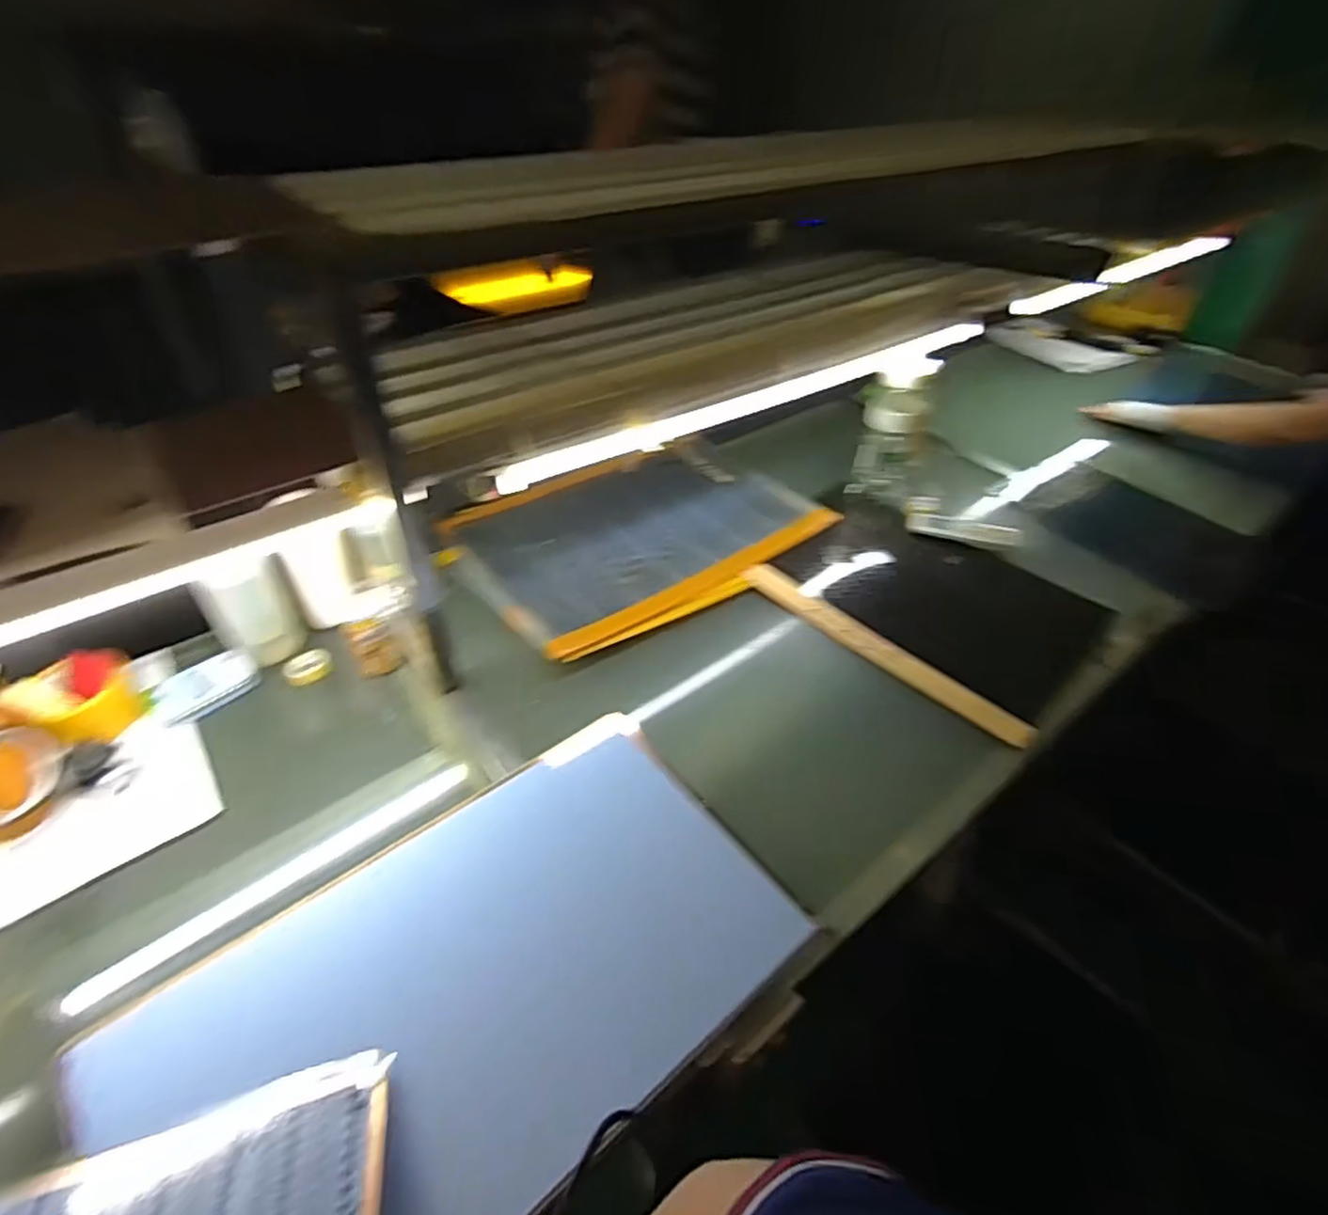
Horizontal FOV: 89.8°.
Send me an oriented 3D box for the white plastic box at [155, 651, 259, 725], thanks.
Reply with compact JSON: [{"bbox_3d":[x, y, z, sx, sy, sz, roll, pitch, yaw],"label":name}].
[{"bbox_3d":[-0.542,0.095,0.792,0.108,0.024,0.065,-27,50,-29],"label":"white plastic box"}]

